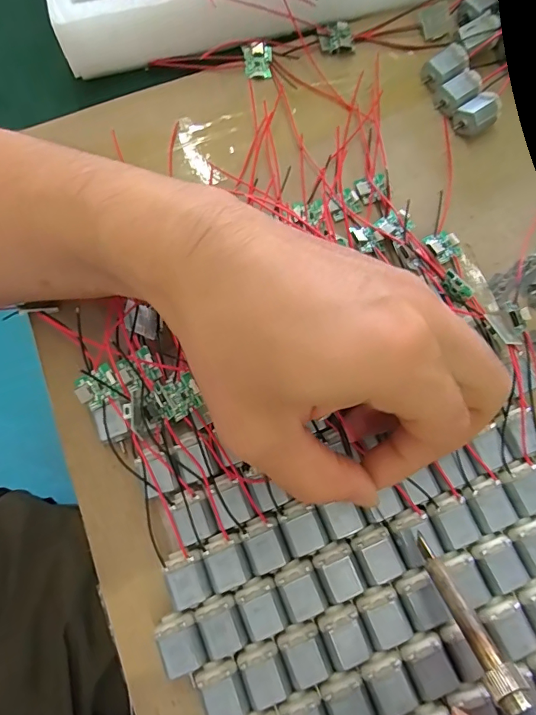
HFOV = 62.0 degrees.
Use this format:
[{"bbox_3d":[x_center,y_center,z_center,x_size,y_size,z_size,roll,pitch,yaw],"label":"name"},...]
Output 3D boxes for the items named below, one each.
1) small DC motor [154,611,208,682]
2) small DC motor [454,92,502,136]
[{"bbox_3d":[-0.039,0.128,0.203,0.017,0.015,0.024,-23,76,-6],"label":"small DC motor"},{"bbox_3d":[0.125,-0.144,0.270,0.023,0.019,0.018,-31,77,-8],"label":"small DC motor"}]

